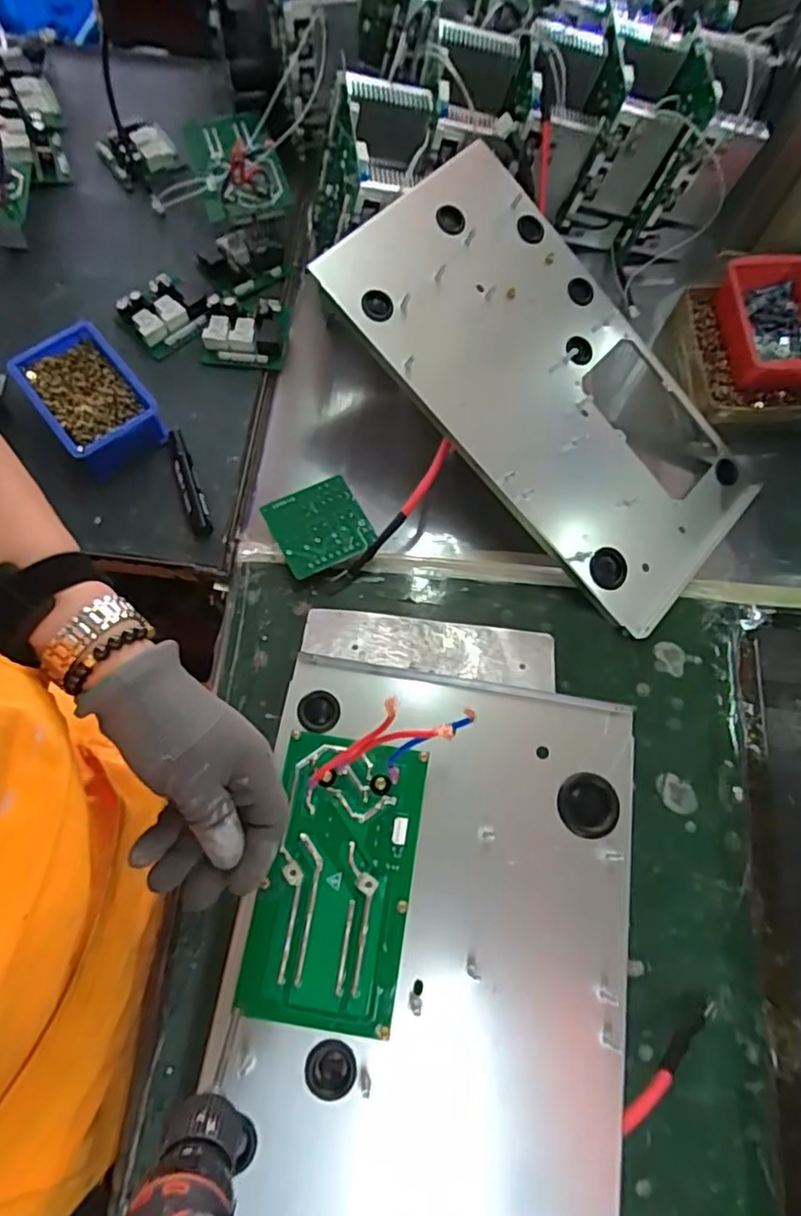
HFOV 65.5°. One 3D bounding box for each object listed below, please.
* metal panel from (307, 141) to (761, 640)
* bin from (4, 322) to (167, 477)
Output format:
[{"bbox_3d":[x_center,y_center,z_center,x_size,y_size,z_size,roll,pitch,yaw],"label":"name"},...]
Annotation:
[{"bbox_3d":[0.157,-0.213,0.629,0.252,0.026,0.470,-42,98,-16],"label":"metal panel"},{"bbox_3d":[-0.333,-0.222,0.669,0.100,0.057,0.158,-37,76,-15],"label":"bin"}]

